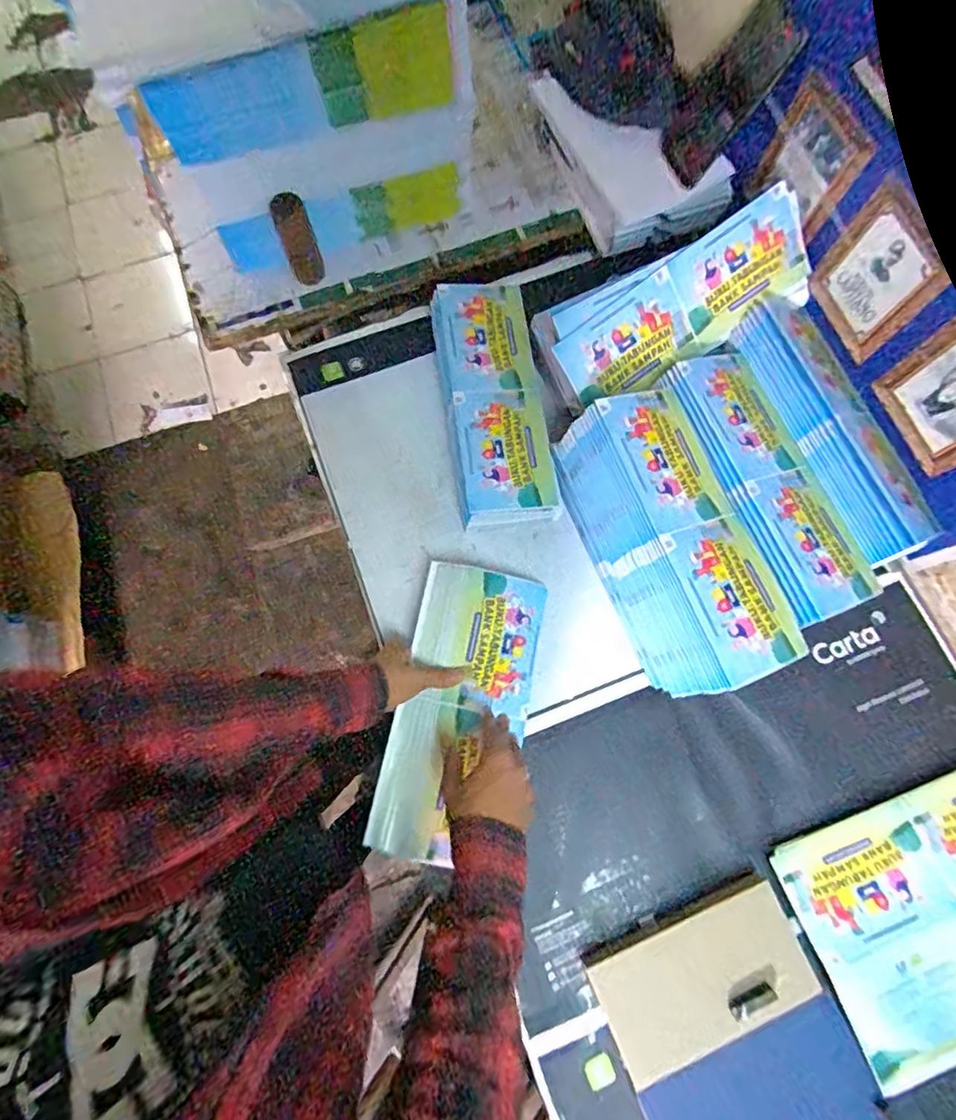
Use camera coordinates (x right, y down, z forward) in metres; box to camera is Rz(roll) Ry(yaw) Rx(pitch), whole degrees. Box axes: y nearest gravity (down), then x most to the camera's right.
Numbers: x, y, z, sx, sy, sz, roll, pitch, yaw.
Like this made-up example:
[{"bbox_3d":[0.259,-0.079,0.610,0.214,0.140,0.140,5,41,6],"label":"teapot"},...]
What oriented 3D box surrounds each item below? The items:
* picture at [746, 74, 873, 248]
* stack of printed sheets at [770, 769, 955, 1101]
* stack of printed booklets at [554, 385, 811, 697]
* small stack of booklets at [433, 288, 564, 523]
[{"bbox_3d":[0.360,-0.433,0.610,0.019,0.112,0.115,-22,76,-6],"label":"picture"},{"bbox_3d":[0.492,0.354,0.565,0.319,0.023,0.224,-21,76,-6],"label":"stack of printed sheets"},{"bbox_3d":[0.202,-0.021,0.601,0.133,0.132,0.314,-19,76,-5],"label":"stack of printed booklets"},{"bbox_3d":[0.021,-0.196,0.697,0.128,0.060,0.313,-9,75,-2],"label":"small stack of booklets"}]

